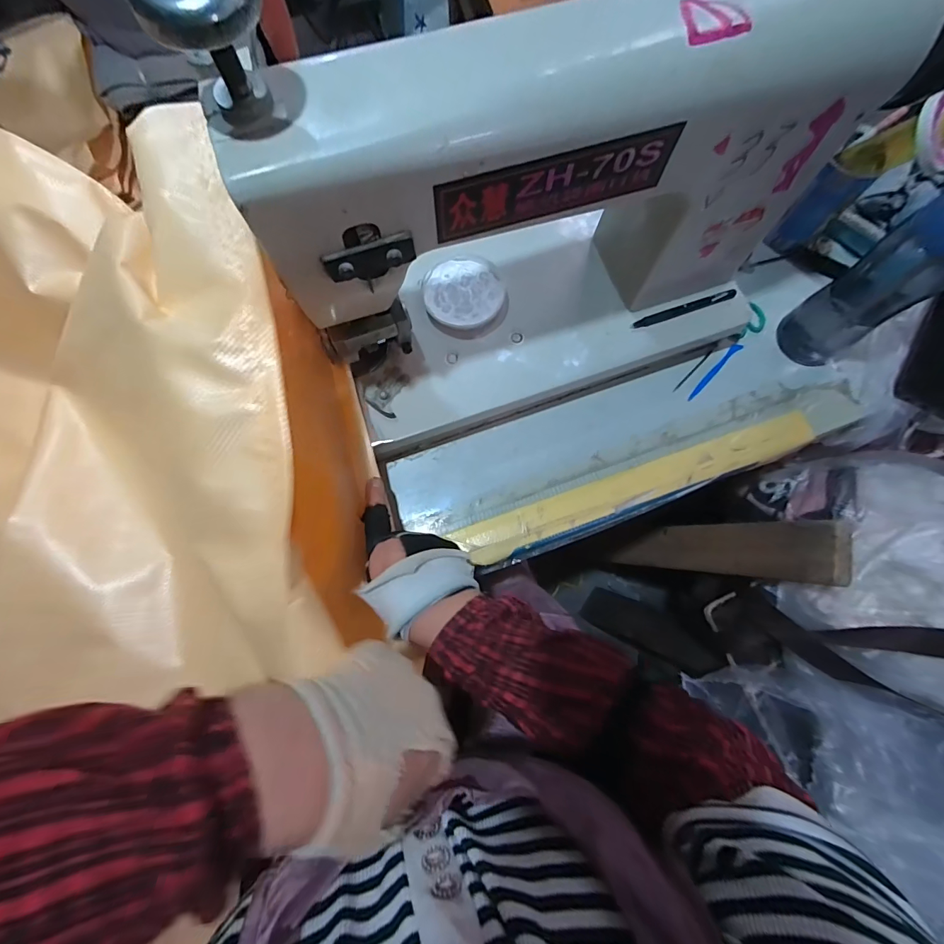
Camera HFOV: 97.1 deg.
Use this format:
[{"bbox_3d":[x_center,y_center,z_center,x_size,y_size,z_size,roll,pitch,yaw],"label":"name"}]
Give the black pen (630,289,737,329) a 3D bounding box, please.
[{"bbox_3d":[0.237,-0.182,0.467,0.124,0.010,0.009,-18,77,-5],"label":"black pen"}]

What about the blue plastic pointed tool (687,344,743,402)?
[{"bbox_3d":[0.295,-0.123,0.507,0.103,0.004,0.010,-43,80,-10],"label":"blue plastic pointed tool"}]

